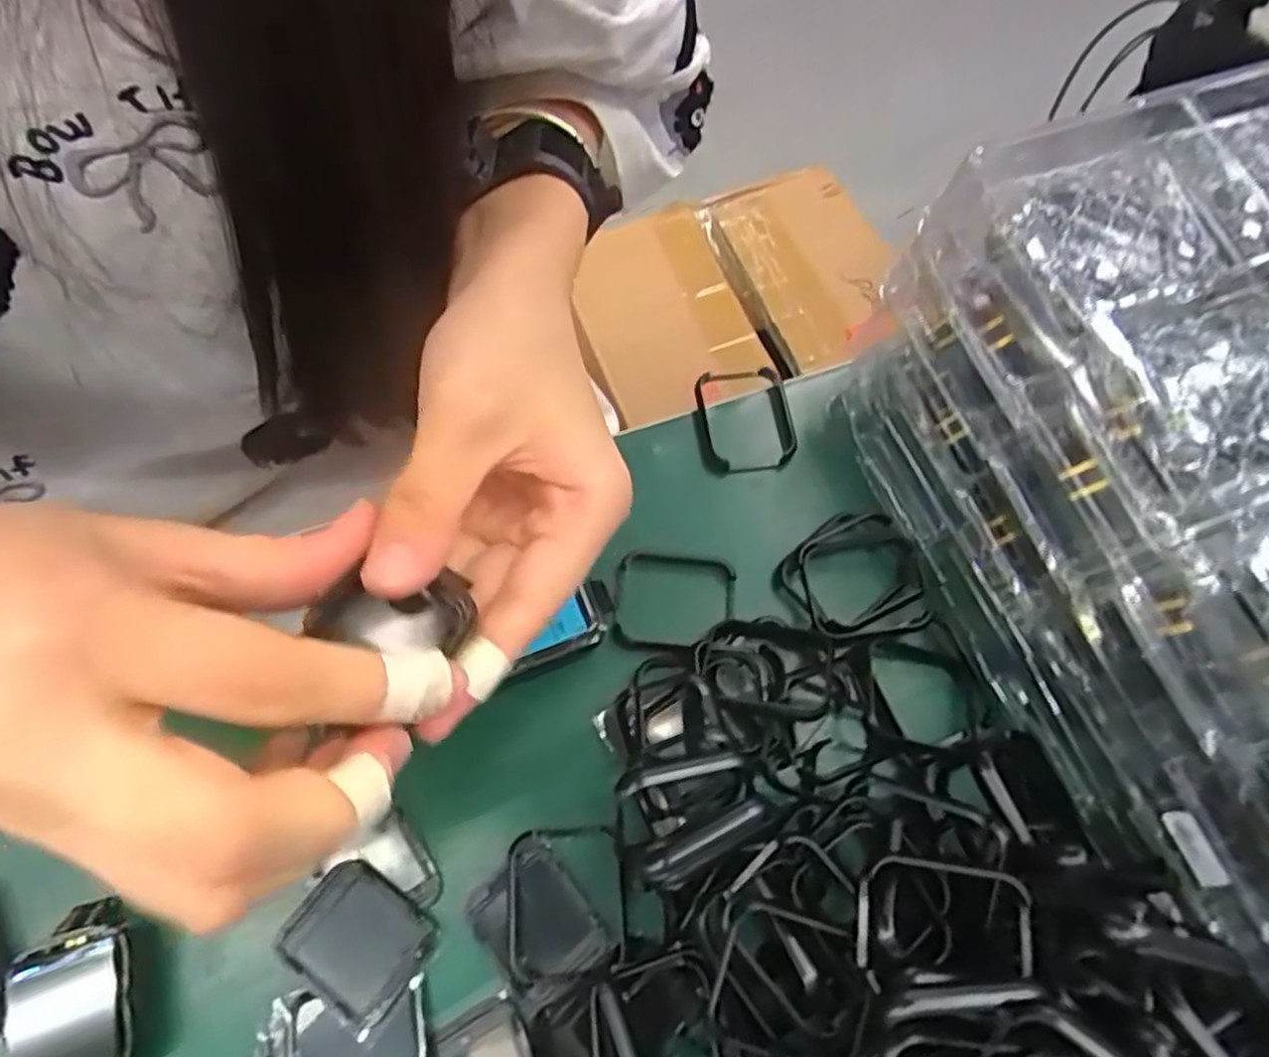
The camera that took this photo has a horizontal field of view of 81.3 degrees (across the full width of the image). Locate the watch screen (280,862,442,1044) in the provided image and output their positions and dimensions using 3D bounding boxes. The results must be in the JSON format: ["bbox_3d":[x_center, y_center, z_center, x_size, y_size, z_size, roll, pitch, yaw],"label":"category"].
[{"bbox_3d":[-0.085,0.127,0.227,0.040,0.009,0.034,36,72,10],"label":"watch screen"}]

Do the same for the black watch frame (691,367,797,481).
[{"bbox_3d":[0.044,-0.043,0.303,0.040,0.013,0.044,-10,70,-6],"label":"black watch frame"}]

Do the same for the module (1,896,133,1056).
[{"bbox_3d":[-0.160,0.140,0.214,0.032,0.018,0.054,-18,71,-9],"label":"module"}]

